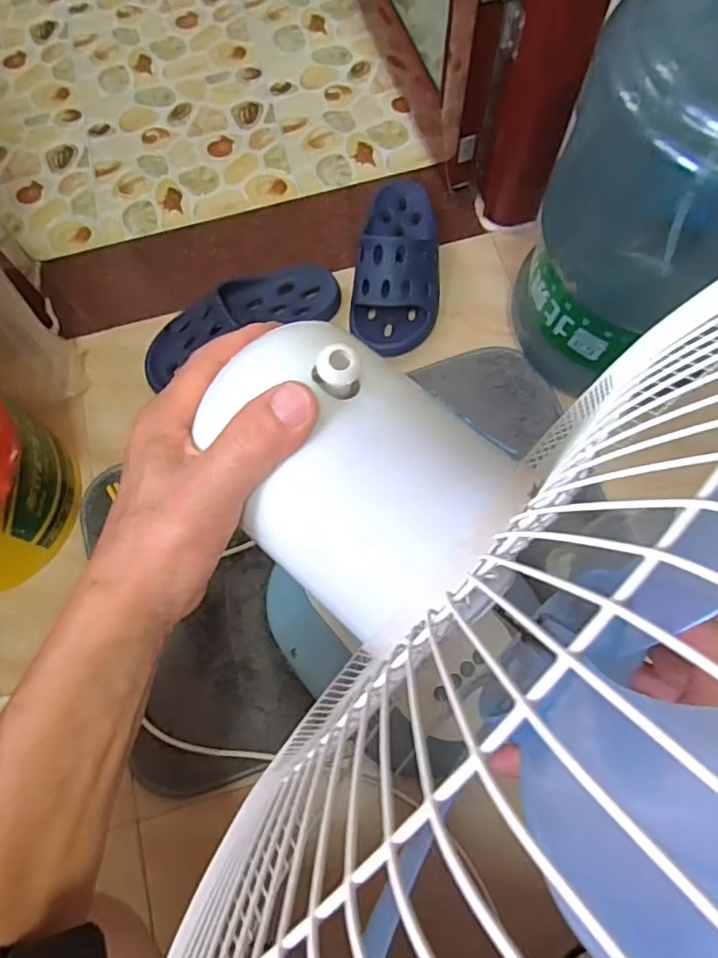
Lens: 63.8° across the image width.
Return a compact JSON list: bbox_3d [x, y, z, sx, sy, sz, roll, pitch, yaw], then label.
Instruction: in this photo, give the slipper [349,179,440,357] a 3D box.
[{"bbox_3d":[0.059,-0.312,0.779,0.113,0.082,0.250,8,72,5],"label":"slipper"}]

